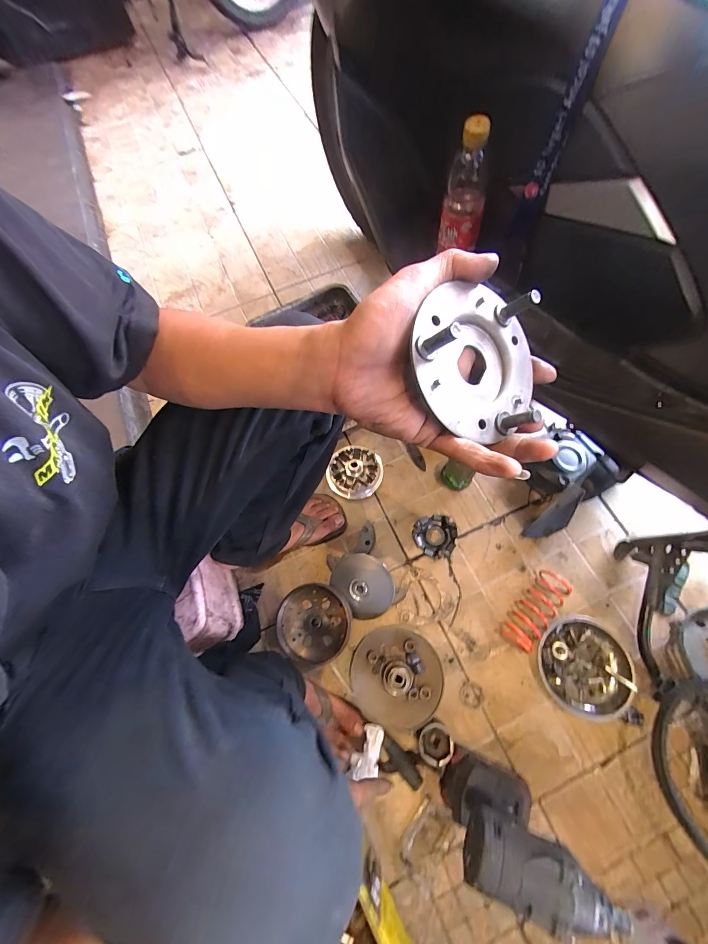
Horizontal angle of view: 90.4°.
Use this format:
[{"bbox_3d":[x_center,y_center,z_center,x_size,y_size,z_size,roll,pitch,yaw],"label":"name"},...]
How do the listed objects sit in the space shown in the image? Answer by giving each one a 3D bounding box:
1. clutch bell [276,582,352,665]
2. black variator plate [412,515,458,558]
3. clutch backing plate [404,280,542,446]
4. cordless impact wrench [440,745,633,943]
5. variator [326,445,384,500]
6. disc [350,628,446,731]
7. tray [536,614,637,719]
[{"bbox_3d":[-0.069,0.272,0.629,0.123,0.052,0.133,-1,67,2],"label":"clutch bell"},{"bbox_3d":[0.159,0.124,0.693,0.083,0.019,0.081,16,68,9],"label":"black variator plate"},{"bbox_3d":[0.086,-0.074,0.229,0.100,0.030,0.100,2,86,-28],"label":"clutch backing plate"},{"bbox_3d":[0.188,0.433,0.439,0.138,0.252,0.067,12,70,10],"label":"cordless impact wrench"},{"bbox_3d":[0.002,0.001,0.747,0.112,0.035,0.110,19,69,11],"label":"variator"},{"bbox_3d":[0.069,0.337,0.579,0.143,0.074,0.147,-1,67,2],"label":"disc"},{"bbox_3d":[0.382,0.324,0.589,0.150,0.041,0.147,16,68,10],"label":"tray"}]

